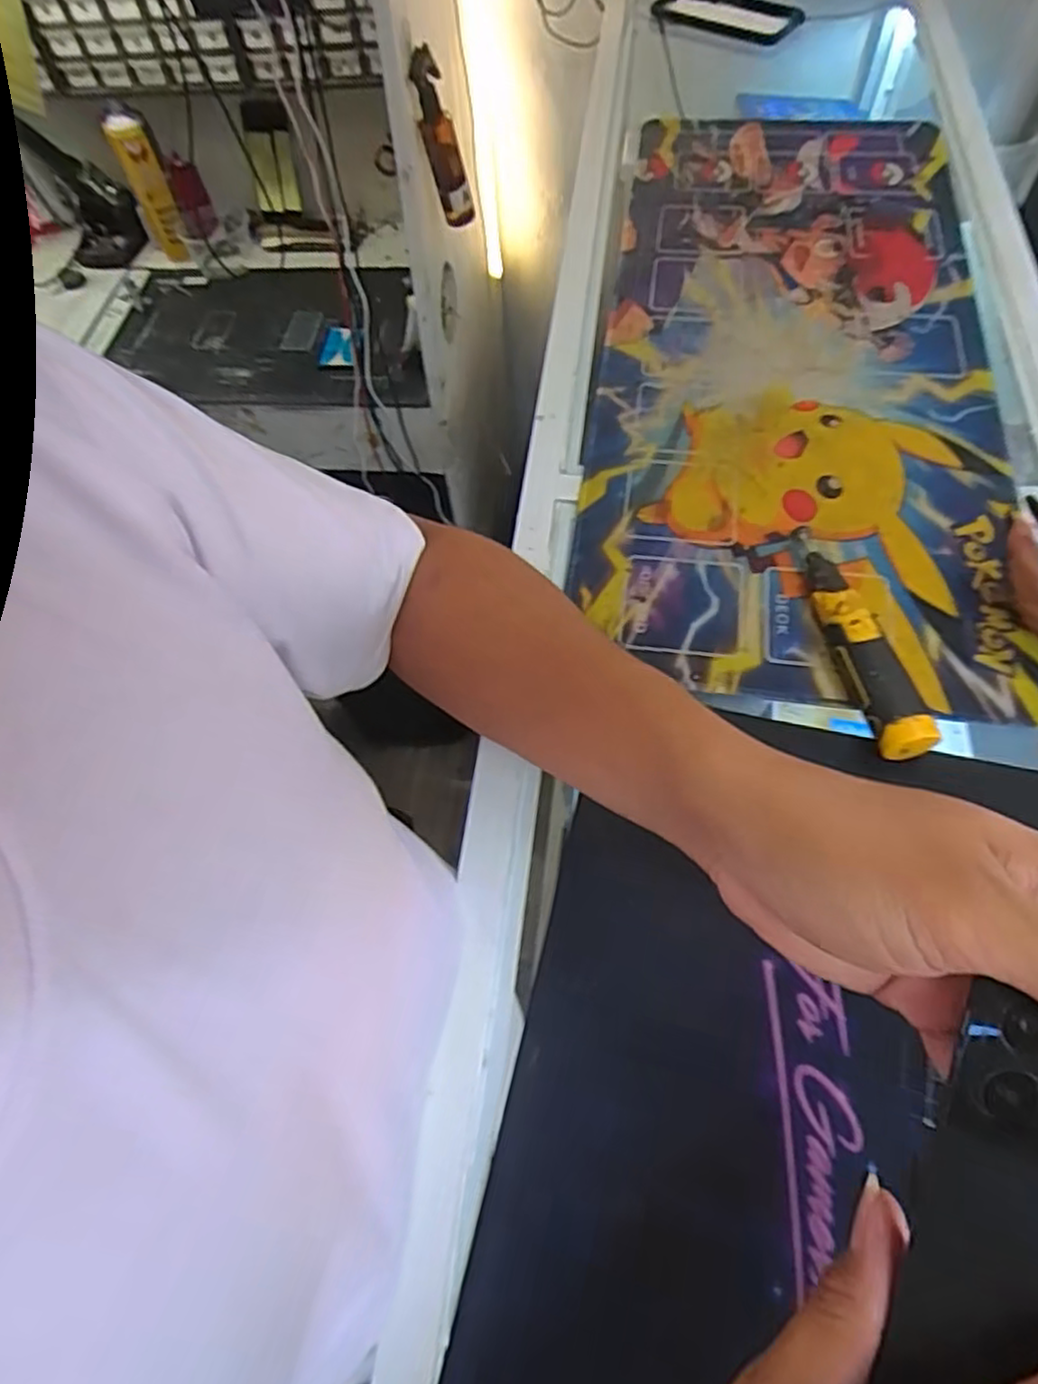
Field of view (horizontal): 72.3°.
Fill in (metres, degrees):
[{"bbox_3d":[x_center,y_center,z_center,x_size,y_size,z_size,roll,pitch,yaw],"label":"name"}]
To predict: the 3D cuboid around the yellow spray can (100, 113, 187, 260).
[{"bbox_3d":[-0.530,-0.727,1.021,0.056,0.180,0.054,-2,61,4],"label":"yellow spray can"}]

